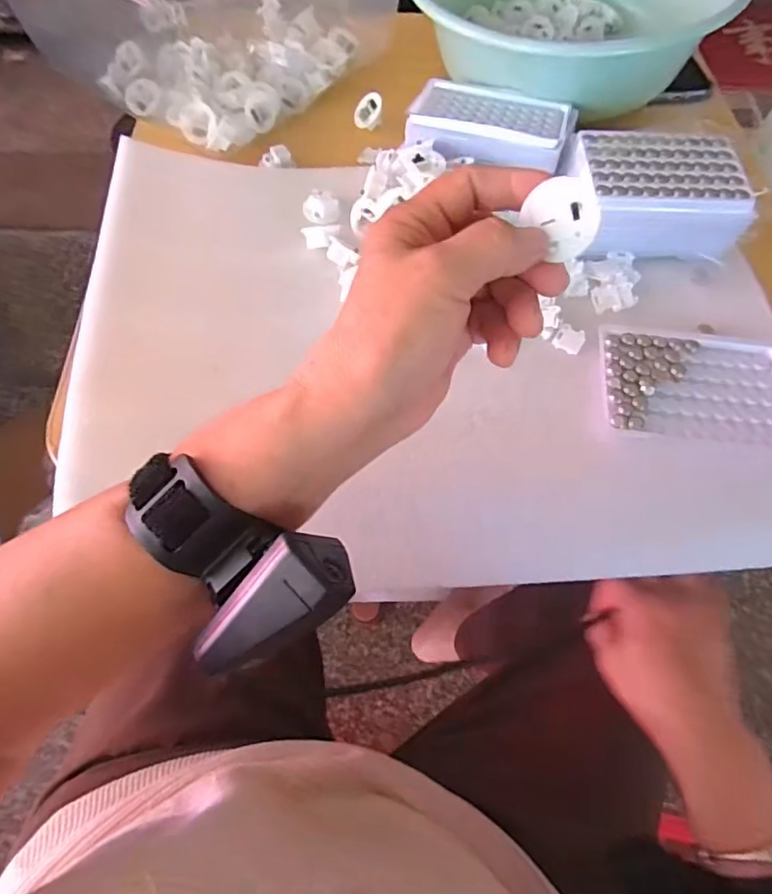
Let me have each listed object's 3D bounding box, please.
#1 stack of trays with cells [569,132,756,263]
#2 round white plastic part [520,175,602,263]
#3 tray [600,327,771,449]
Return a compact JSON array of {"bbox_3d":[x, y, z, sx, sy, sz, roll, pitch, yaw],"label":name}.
[{"bbox_3d":[0.210,-0.201,0.443,0.128,0.042,0.091,3,63,0],"label":"stack of trays with cells"},{"bbox_3d":[0.076,-0.096,0.233,0.030,0.026,0.008,48,29,6],"label":"round white plastic part"},{"bbox_3d":[0.217,-0.043,0.392,0.126,0.005,0.086,6,63,2],"label":"tray"}]

